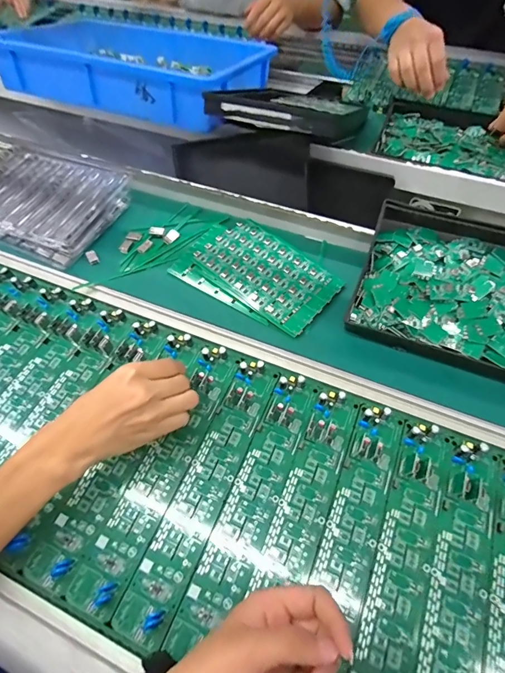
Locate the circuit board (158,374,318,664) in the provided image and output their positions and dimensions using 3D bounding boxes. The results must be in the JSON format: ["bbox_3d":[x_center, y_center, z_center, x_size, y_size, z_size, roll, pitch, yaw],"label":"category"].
[{"bbox_3d":[0.001,0.156,0.370,0.047,0.011,0.261,19,64,13],"label":"circuit board"}]

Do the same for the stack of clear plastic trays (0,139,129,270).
[{"bbox_3d":[-0.344,-0.214,0.575,0.287,0.040,0.162,21,59,16],"label":"stack of clear plastic trays"}]

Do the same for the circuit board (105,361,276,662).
[{"bbox_3d":[-0.047,0.145,0.376,0.048,0.011,0.273,19,59,14],"label":"circuit board"}]

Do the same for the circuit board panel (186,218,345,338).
[{"bbox_3d":[0.012,-0.092,0.507,0.202,0.010,0.110,37,65,24],"label":"circuit board panel"}]

